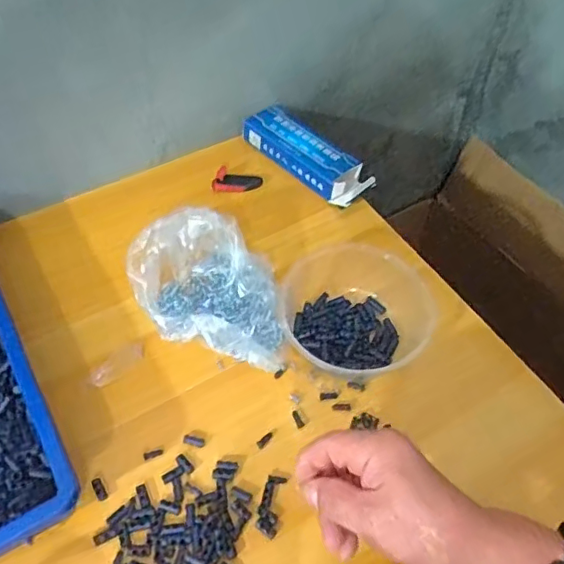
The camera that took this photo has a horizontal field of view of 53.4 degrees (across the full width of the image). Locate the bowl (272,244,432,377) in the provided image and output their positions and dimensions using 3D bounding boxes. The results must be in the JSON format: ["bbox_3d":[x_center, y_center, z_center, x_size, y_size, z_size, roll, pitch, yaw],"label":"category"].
[{"bbox_3d":[0.073,0.032,0.550,0.150,0.058,0.118,6,54,0],"label":"bowl"}]

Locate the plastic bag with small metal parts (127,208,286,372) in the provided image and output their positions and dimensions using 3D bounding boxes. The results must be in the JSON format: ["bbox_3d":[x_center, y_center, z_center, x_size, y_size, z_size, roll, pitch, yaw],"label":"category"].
[{"bbox_3d":[-0.067,0.002,0.553,0.173,0.078,0.116,19,55,9],"label":"plastic bag with small metal parts"}]

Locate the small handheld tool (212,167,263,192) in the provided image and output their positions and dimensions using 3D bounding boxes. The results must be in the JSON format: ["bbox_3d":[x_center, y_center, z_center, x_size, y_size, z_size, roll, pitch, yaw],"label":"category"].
[{"bbox_3d":[-0.055,-0.125,0.680,0.059,0.022,0.033,-1,54,-6],"label":"small handheld tool"}]

